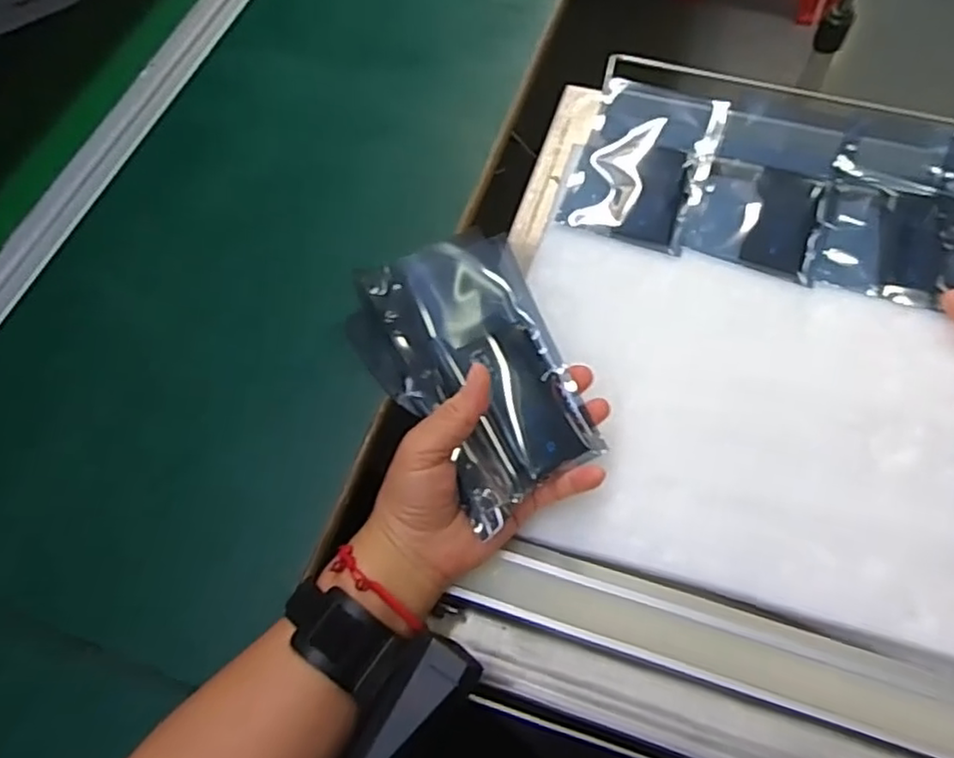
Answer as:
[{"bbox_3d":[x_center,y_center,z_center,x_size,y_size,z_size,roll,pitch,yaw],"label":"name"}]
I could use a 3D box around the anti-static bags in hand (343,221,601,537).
[{"bbox_3d":[-0.002,-0.002,0.387,0.111,0.020,0.154,-24,88,-23],"label":"anti-static bags in hand"}]

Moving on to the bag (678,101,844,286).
[{"bbox_3d":[0.213,-0.146,0.503,0.099,0.020,0.132,17,65,11],"label":"bag"}]

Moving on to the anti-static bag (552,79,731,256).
[{"bbox_3d":[0.128,-0.169,0.516,0.100,0.022,0.140,19,65,12],"label":"anti-static bag"}]

